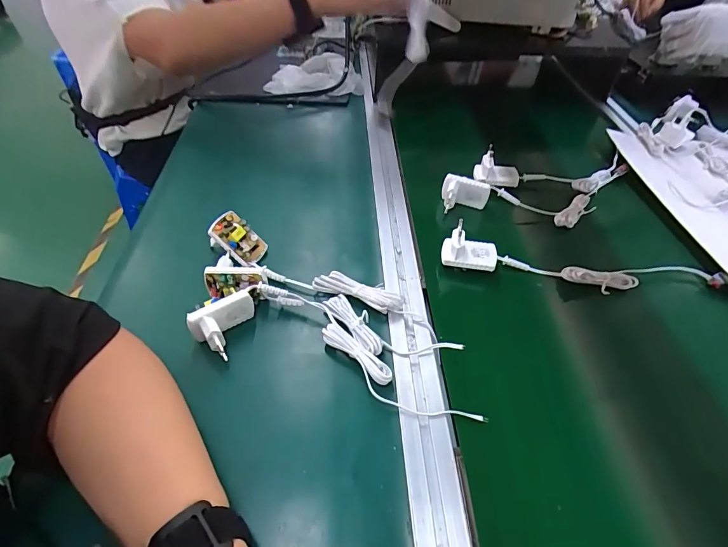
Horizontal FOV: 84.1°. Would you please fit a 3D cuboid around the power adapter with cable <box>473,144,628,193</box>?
[{"bbox_3d":[0.276,-0.149,0.573,0.234,0.038,0.062,-2,53,-7],"label":"power adapter with cable"}]

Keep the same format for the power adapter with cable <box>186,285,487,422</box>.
[{"bbox_3d":[-0.024,0.064,0.373,0.262,0.032,0.083,15,52,6],"label":"power adapter with cable"}]

